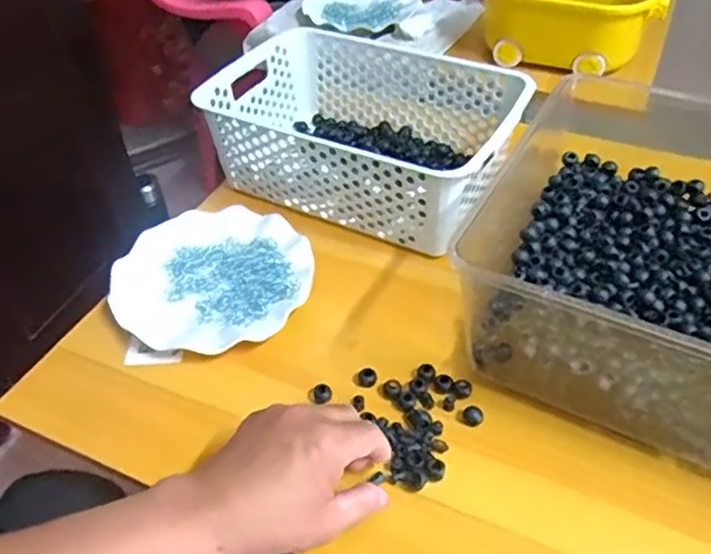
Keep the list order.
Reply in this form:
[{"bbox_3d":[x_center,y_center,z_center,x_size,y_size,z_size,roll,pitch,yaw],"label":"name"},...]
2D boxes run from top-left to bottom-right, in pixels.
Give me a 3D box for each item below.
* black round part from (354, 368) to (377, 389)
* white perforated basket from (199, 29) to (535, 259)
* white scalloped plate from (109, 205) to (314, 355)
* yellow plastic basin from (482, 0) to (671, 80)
[{"bbox_3d":[0.008,0.085,0.534,0.020,0.016,0.012,6,45,8],"label":"black round part"},{"bbox_3d":[0.011,-0.155,0.701,0.305,0.114,0.206,20,48,21],"label":"white perforated basket"},{"bbox_3d":[-0.134,0.002,0.612,0.179,0.026,0.170,-1,44,1],"label":"white scalloped plate"},{"bbox_3d":[0.289,-0.365,0.895,0.250,0.100,0.145,17,47,18],"label":"yellow plastic basin"}]

